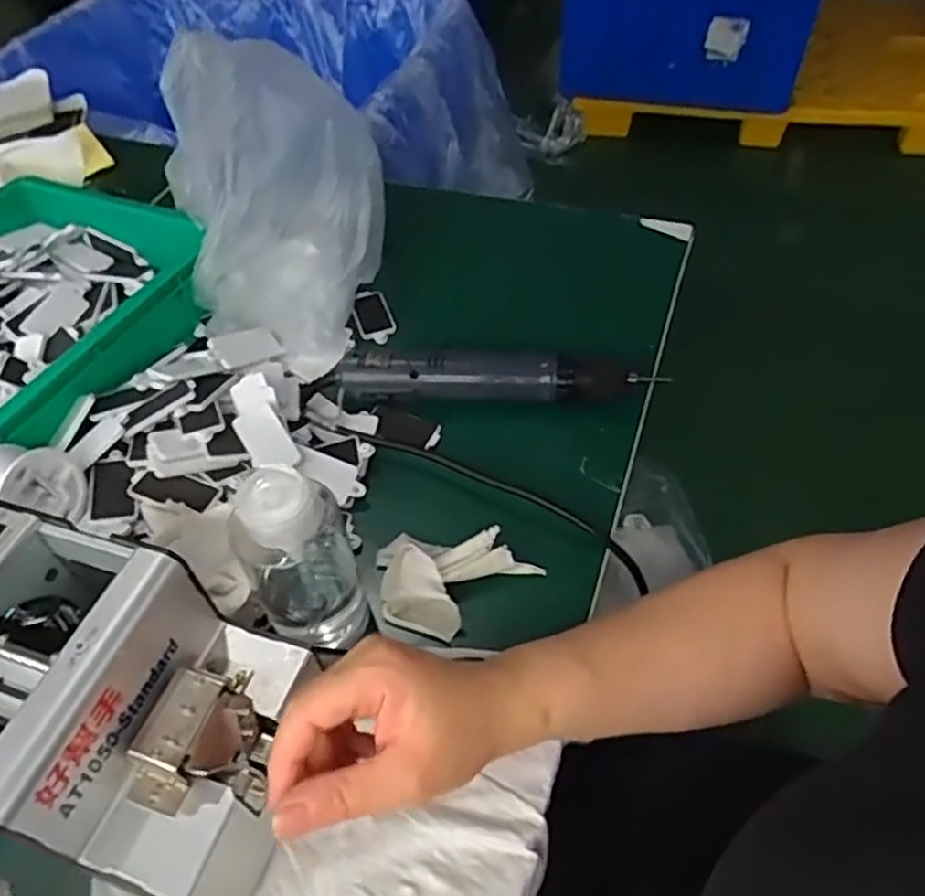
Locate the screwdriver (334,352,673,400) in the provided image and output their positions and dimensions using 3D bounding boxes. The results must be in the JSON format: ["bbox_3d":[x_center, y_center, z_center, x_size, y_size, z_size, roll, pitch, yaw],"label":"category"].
[{"bbox_3d":[0.027,-0.058,0.584,0.254,0.034,0.033,0,50,4],"label":"screwdriver"}]

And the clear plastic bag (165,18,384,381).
[{"bbox_3d":[-0.167,-0.210,0.611,0.148,0.207,0.174,9,51,11],"label":"clear plastic bag"}]

